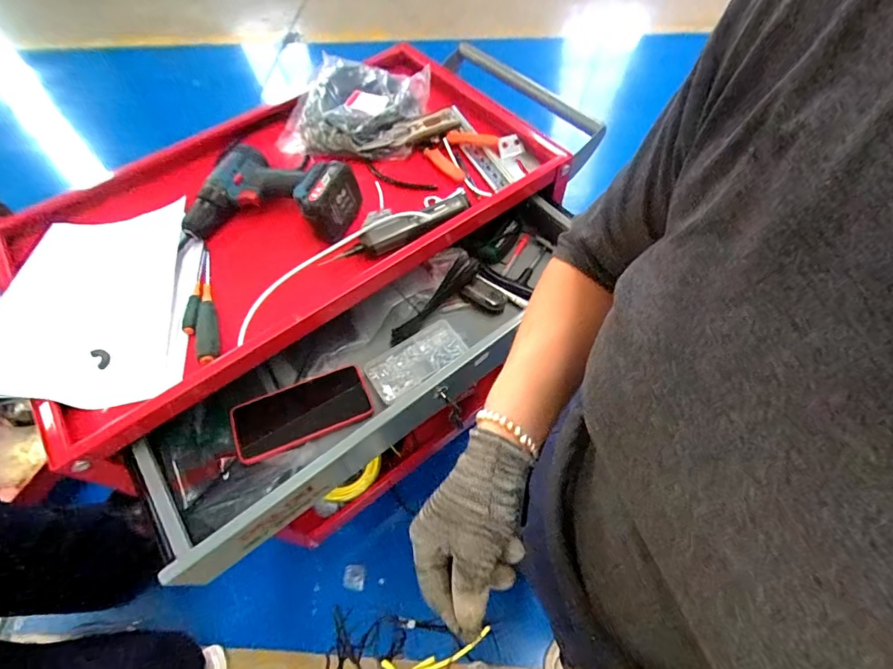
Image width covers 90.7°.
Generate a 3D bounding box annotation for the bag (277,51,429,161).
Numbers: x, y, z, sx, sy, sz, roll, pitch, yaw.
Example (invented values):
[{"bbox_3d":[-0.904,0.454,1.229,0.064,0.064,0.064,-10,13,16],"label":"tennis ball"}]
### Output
[{"bbox_3d":[-0.148,-0.377,0.721,0.212,0.037,0.210,5,59,5],"label":"bag"}]

